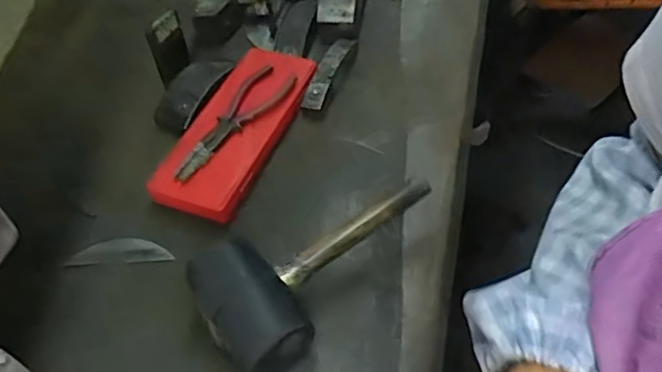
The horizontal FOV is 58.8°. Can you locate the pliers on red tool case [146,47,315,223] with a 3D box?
[{"bbox_3d":[-0.106,-0.073,0.689,0.102,0.036,0.266,15,53,18],"label":"pliers on red tool case"}]

